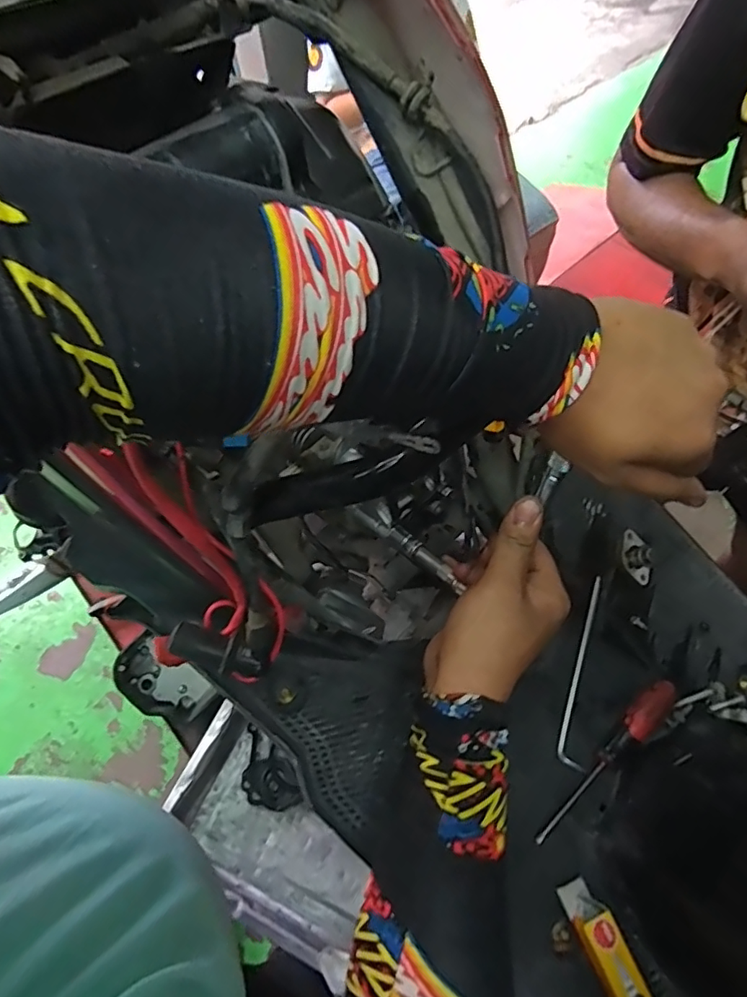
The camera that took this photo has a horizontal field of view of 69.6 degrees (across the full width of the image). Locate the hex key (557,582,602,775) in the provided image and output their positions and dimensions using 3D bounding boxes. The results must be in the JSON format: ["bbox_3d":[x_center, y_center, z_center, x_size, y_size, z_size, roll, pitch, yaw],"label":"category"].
[{"bbox_3d":[0.180,0.143,0.457,0.022,0.005,0.162,15,63,11],"label":"hex key"}]

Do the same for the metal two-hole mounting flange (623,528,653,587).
[{"bbox_3d":[0.239,0.054,0.485,0.023,0.014,0.049,-17,93,-6],"label":"metal two-hole mounting flange"}]

